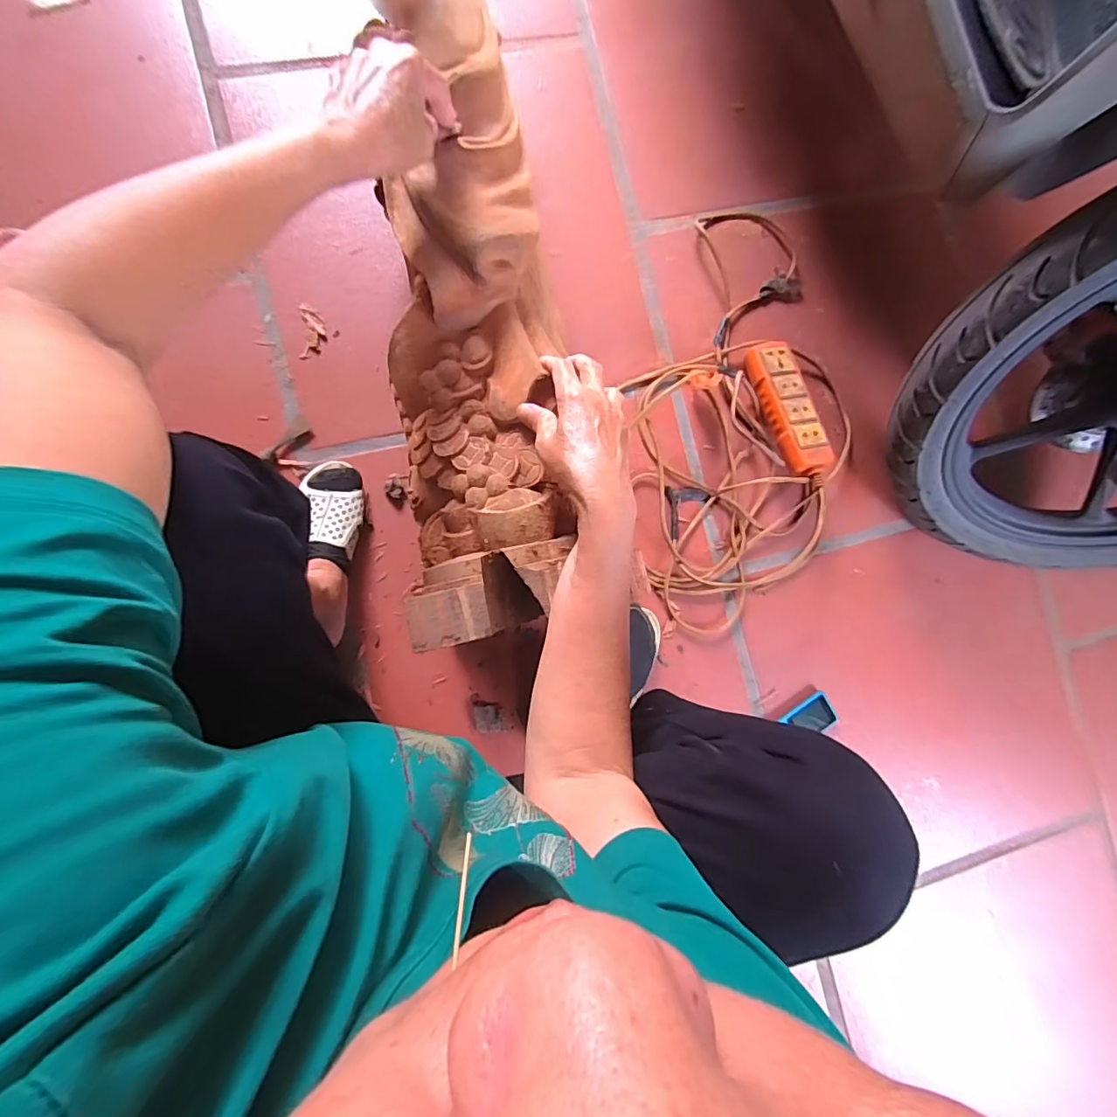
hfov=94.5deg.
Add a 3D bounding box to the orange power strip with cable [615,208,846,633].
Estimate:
[{"bbox_3d":[0.275,-0.201,0.730,0.319,0.082,0.559,26,85,-6],"label":"orange power strip with cable"}]

